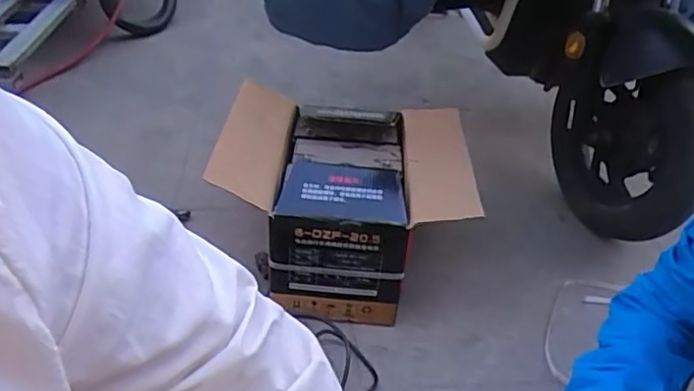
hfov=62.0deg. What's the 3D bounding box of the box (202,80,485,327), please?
[{"bbox_3d":[-0.006,-0.014,0.973,0.385,0.201,0.357,5,37,2],"label":"box"}]

